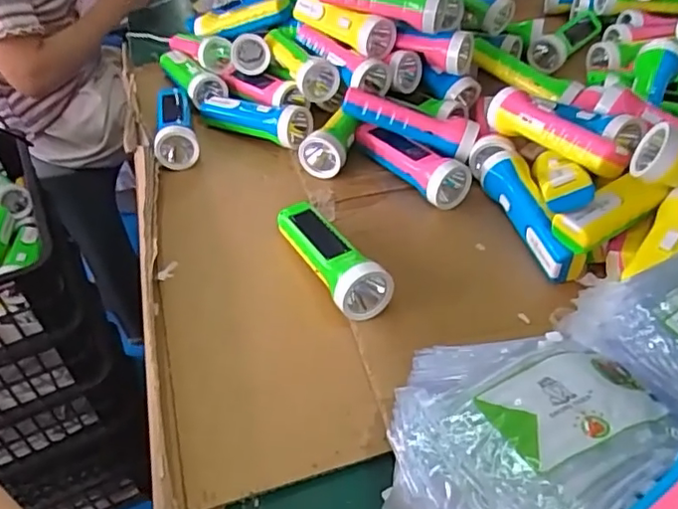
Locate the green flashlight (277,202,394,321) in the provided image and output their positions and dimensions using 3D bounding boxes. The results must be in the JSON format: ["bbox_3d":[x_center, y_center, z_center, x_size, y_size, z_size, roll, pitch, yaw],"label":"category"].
[{"bbox_3d":[-0.011,-0.006,0.575,0.048,0.045,0.165,-22,47,-19],"label":"green flashlight"}]

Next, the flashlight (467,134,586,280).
[{"bbox_3d":[0.198,-0.057,0.622,0.053,0.042,0.204,-14,45,-11],"label":"flashlight"}]

